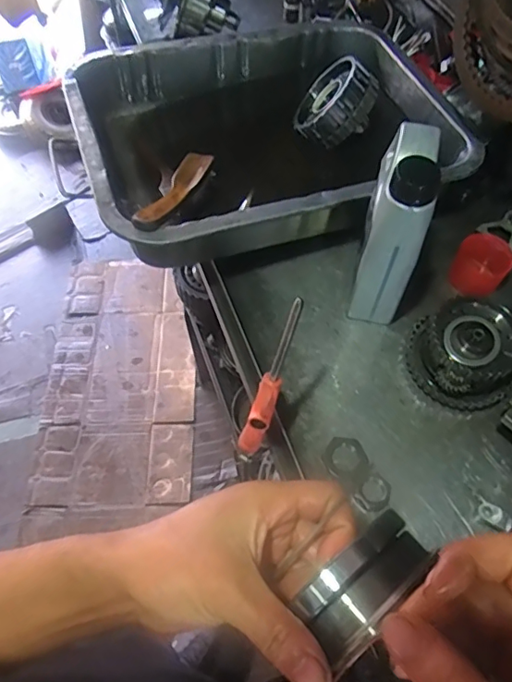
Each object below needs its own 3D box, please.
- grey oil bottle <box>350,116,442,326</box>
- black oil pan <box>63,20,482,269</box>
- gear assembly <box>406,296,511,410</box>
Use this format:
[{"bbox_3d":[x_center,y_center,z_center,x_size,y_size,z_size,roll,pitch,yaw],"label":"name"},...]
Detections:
[{"bbox_3d":[0.148,-0.118,0.574,0.055,0.231,0.110,10,62,7],"label":"grey oil bottle"},{"bbox_3d":[0.020,-0.281,0.733,0.481,0.165,0.369,-18,62,-8],"label":"black oil pan"},{"bbox_3d":[0.232,0.013,0.584,0.105,0.077,0.113,-8,61,-2],"label":"gear assembly"}]

